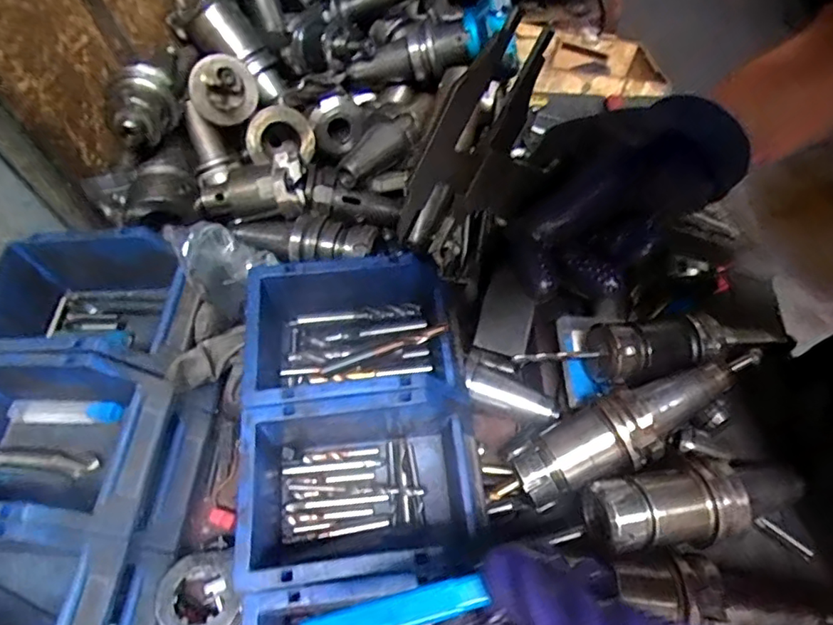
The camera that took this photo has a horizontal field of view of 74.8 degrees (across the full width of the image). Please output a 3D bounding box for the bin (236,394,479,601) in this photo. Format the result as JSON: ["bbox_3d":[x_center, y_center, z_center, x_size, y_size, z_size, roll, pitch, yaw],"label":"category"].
[{"bbox_3d":[-0.034,0.117,0.354,0.148,0.074,0.102,-9,58,-2],"label":"bin"}]

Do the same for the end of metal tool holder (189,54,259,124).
[{"bbox_3d":[-0.182,-0.210,0.515,0.059,0.061,0.034,32,30,-23],"label":"end of metal tool holder"}]

